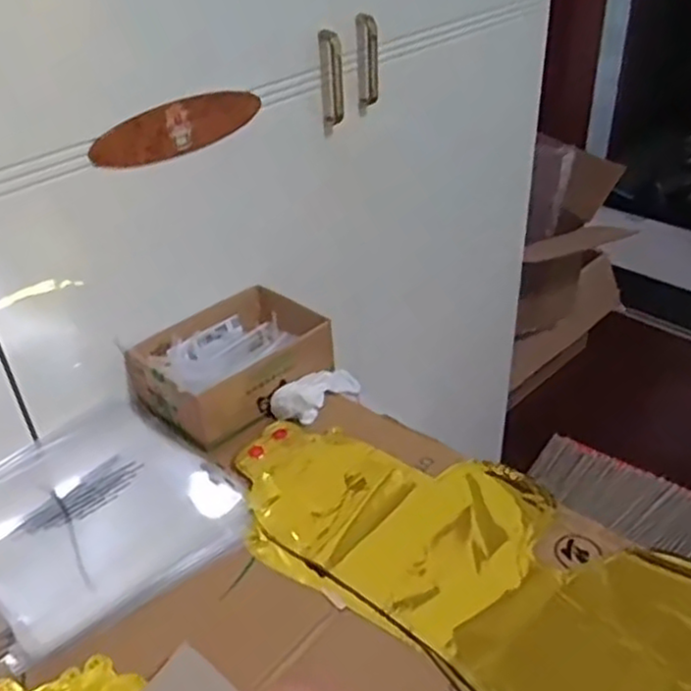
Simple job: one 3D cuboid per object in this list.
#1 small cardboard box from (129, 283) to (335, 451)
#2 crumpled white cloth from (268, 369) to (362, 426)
[{"bbox_3d":[-0.121,0.015,0.762,0.149,0.062,0.187,26,45,35],"label":"small cardboard box"},{"bbox_3d":[-0.031,0.048,0.754,0.043,0.038,0.115,23,28,34],"label":"crumpled white cloth"}]

